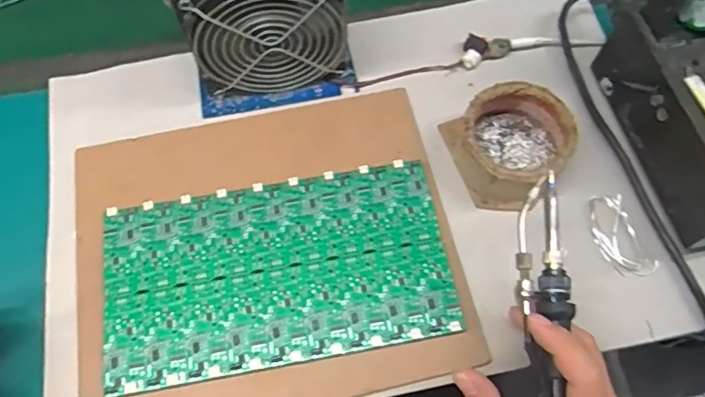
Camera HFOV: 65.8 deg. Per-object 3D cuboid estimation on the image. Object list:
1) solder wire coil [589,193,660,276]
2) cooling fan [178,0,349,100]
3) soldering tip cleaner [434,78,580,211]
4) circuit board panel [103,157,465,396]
[{"bbox_3d":[0.199,0.027,0.410,0.039,0.012,0.066,-16,68,-6],"label":"solder wire coil"},{"bbox_3d":[-0.065,-0.134,0.426,0.115,0.122,0.044,-11,68,-4],"label":"cooling fan"},{"bbox_3d":[0.127,-0.043,0.431,0.085,0.045,0.090,0,68,1],"label":"soldering tip cleaner"},{"bbox_3d":[-0.056,0.052,0.401,0.245,0.004,0.137,-10,67,-4],"label":"circuit board panel"}]

